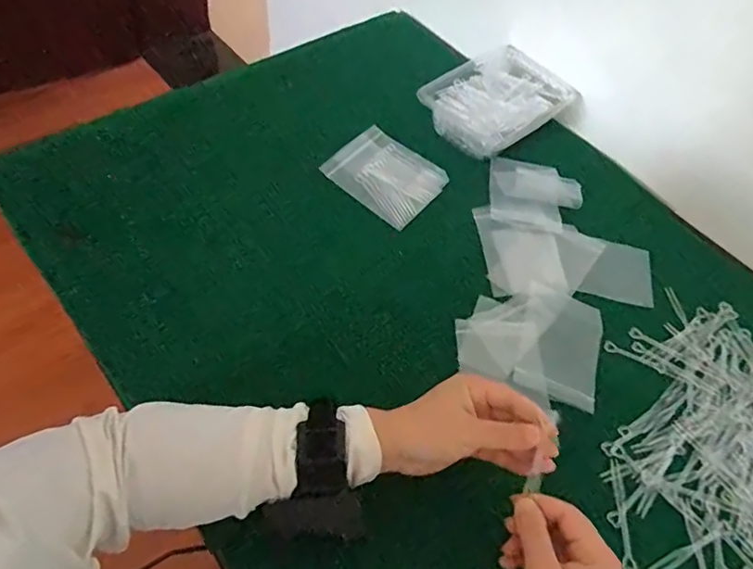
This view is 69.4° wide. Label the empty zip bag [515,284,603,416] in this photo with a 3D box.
[{"bbox_3d":[0.180,0.058,0.530,0.077,0.011,0.116,18,56,6],"label":"empty zip bag"}]

